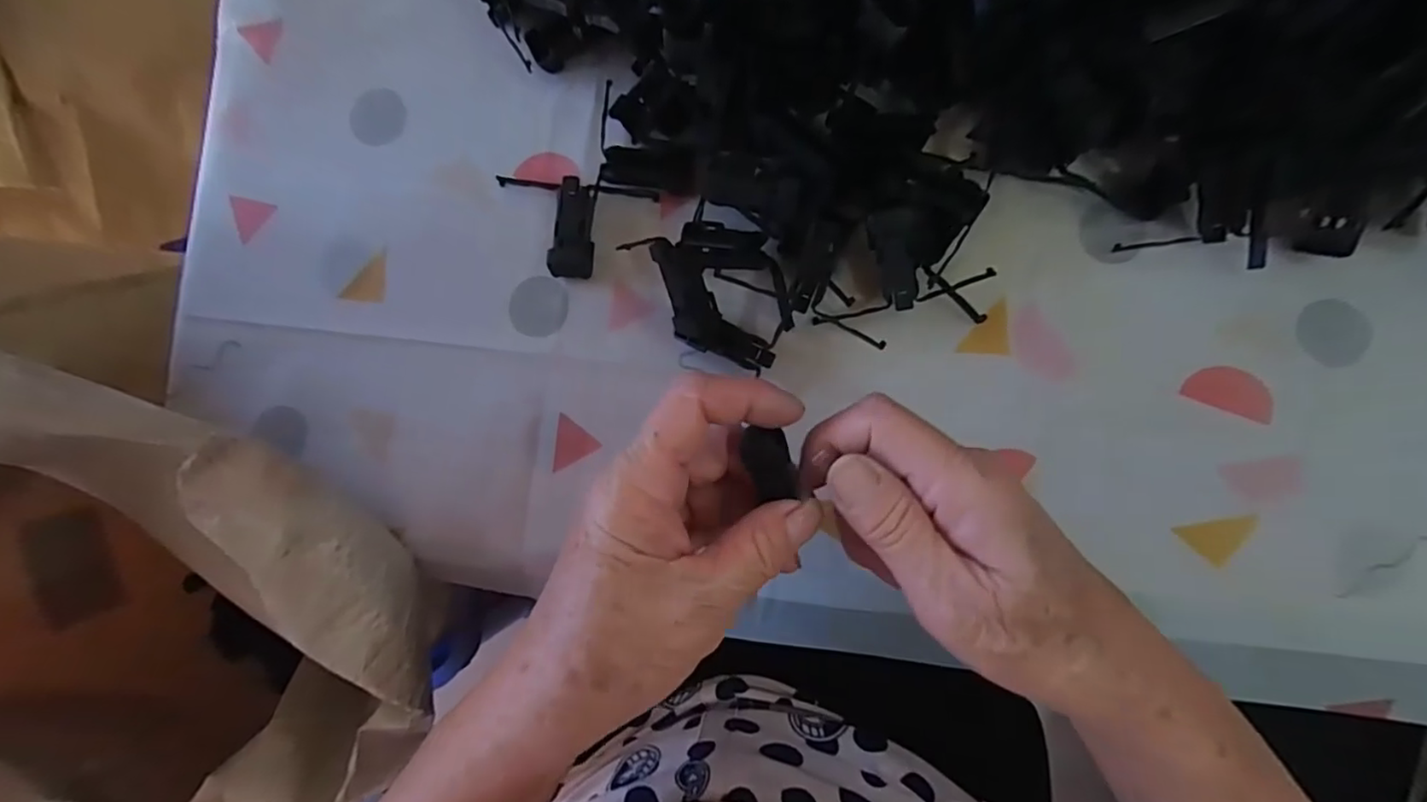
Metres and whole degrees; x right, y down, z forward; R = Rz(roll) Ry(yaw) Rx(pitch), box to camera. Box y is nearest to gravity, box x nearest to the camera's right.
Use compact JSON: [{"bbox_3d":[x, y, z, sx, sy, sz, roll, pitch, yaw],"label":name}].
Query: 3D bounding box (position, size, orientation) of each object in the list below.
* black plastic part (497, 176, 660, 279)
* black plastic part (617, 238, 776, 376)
[{"bbox_3d":[-0.074,-0.089,0.316,0.081,0.015,0.049,7,87,5],"label":"black plastic part"},{"bbox_3d":[-0.008,-0.044,0.294,0.028,0.021,0.084,-43,115,1],"label":"black plastic part"}]

